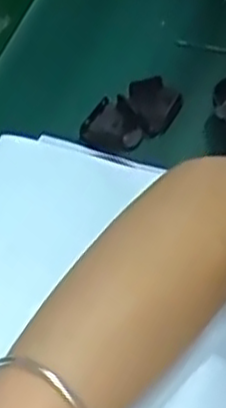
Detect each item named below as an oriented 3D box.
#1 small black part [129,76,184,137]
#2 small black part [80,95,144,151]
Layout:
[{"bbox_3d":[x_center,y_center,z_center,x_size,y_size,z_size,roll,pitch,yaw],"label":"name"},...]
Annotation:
[{"bbox_3d":[0.027,-0.068,0.510,0.034,0.015,0.035,36,66,23],"label":"small black part"},{"bbox_3d":[0.002,-0.052,0.497,0.036,0.013,0.038,26,63,19],"label":"small black part"}]

